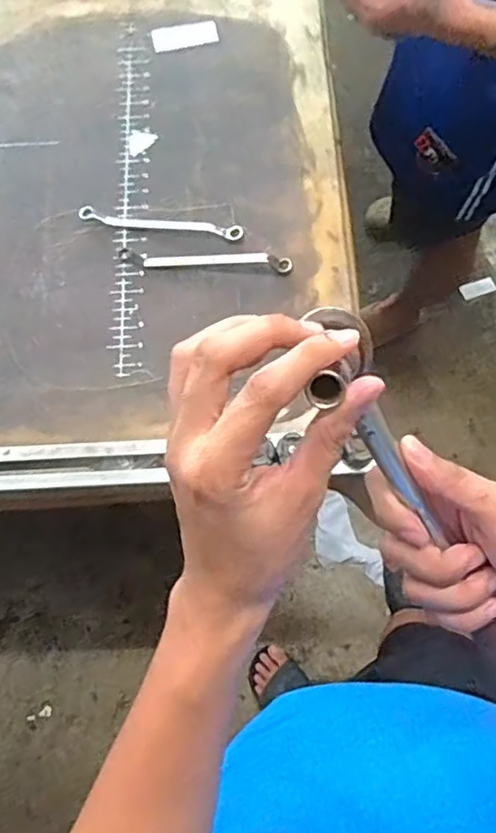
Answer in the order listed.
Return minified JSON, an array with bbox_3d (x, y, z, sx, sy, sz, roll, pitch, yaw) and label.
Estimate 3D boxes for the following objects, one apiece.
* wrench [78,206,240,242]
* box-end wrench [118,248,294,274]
[{"bbox_3d":[-0.110,-0.245,0.801,0.206,0.014,0.020,9,72,1],"label":"wrench"},{"bbox_3d":[-0.053,-0.196,0.777,0.213,0.020,0.022,3,72,-1],"label":"box-end wrench"}]

